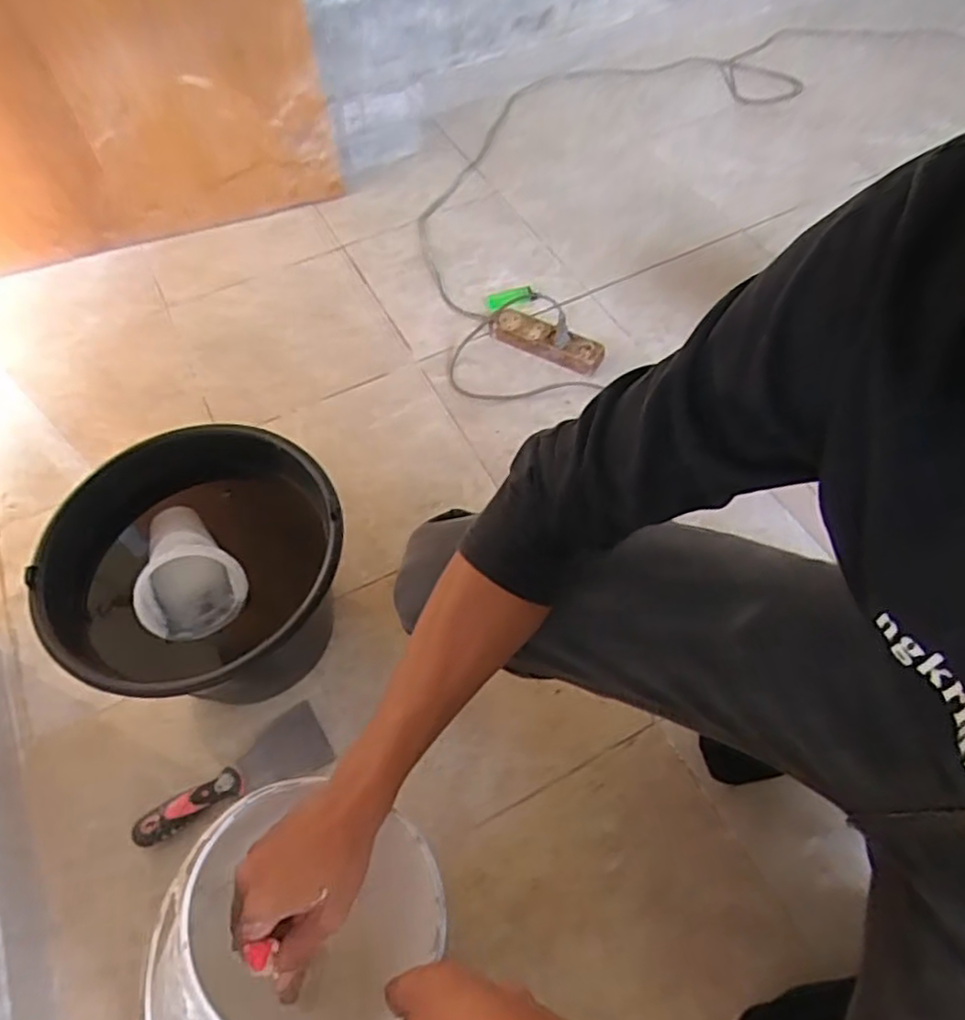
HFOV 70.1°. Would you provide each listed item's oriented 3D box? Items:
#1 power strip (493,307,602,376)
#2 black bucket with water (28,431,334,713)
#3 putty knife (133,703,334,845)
[{"bbox_3d":[0.093,-0.248,1.006,0.169,0.034,0.049,24,62,14],"label":"power strip"},{"bbox_3d":[-0.270,0.079,0.708,0.268,0.199,0.251,0,59,0],"label":"black bucket with water"},{"bbox_3d":[-0.250,0.277,0.696,0.194,0.027,0.071,-32,64,-18],"label":"putty knife"}]

